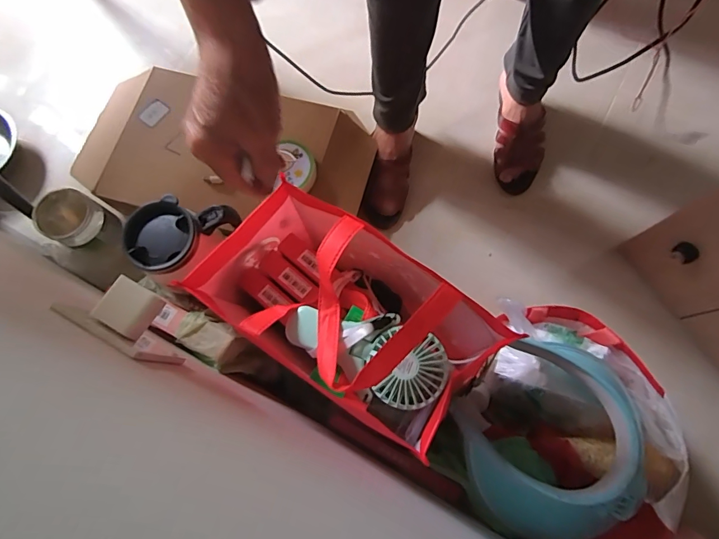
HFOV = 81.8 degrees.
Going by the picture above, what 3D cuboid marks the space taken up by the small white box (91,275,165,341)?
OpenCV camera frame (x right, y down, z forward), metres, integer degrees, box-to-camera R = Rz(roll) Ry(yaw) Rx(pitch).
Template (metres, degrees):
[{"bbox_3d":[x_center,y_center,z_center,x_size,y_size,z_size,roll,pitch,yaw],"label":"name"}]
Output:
[{"bbox_3d":[-0.196,0.032,0.352,0.040,0.020,0.041,30,77,10],"label":"small white box"}]

